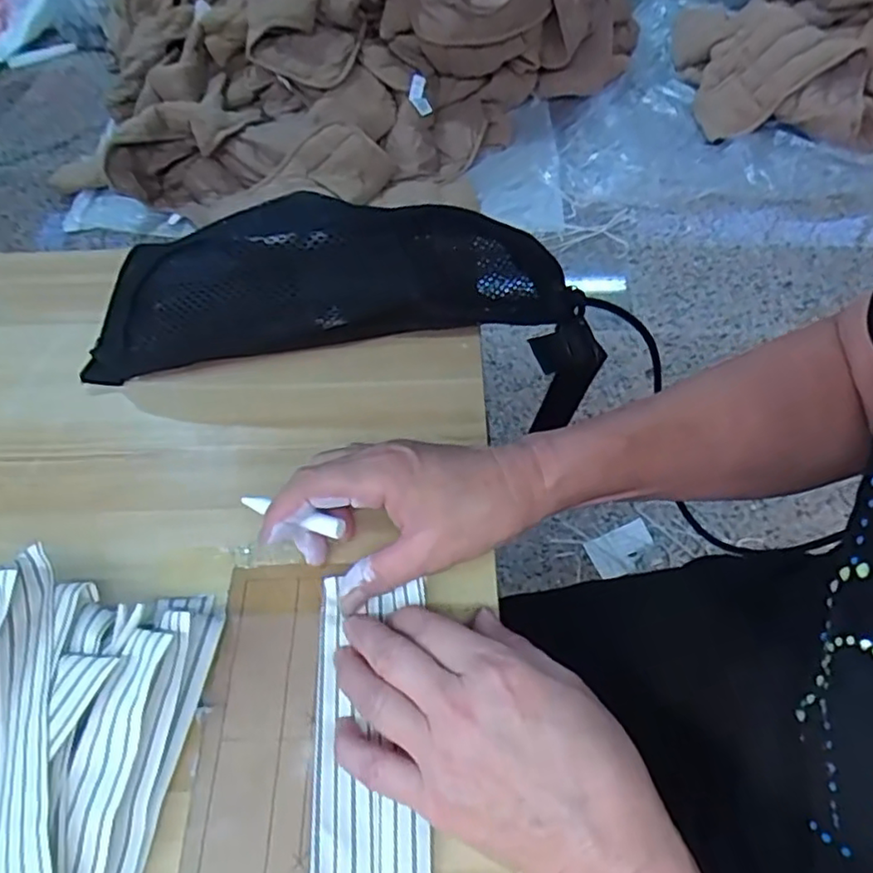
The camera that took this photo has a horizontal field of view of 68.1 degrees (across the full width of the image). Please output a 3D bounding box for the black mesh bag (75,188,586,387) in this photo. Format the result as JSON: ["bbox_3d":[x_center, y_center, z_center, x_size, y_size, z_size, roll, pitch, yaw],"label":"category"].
[{"bbox_3d":[-0.070,-0.095,0.403,0.309,0.095,0.097,-3,55,0],"label":"black mesh bag"}]

